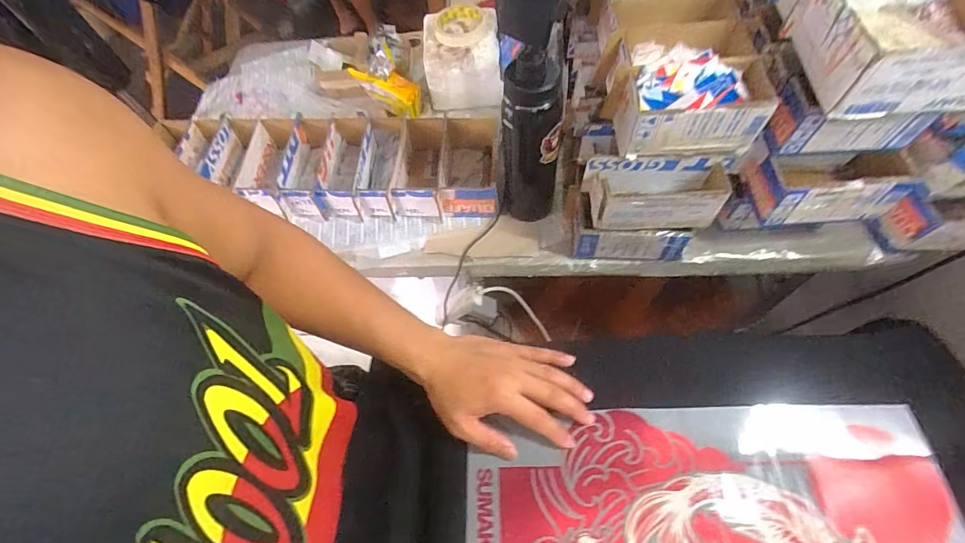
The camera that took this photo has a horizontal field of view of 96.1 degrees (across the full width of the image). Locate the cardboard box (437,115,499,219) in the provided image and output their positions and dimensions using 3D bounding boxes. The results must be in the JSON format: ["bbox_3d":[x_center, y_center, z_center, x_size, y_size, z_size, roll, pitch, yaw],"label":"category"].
[{"bbox_3d":[-0.020,-0.176,0.727,0.094,0.068,0.169,0,62,4],"label":"cardboard box"}]

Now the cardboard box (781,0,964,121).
[{"bbox_3d":[0.441,-0.243,0.453,0.182,0.076,0.140,-1,62,4],"label":"cardboard box"}]

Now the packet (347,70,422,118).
[{"bbox_3d":[-0.180,-0.339,0.808,0.147,0.053,0.052,25,66,3],"label":"packet"}]

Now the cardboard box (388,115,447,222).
[{"bbox_3d":[-0.103,-0.178,0.734,0.088,0.072,0.172,0,62,4],"label":"cardboard box"}]

